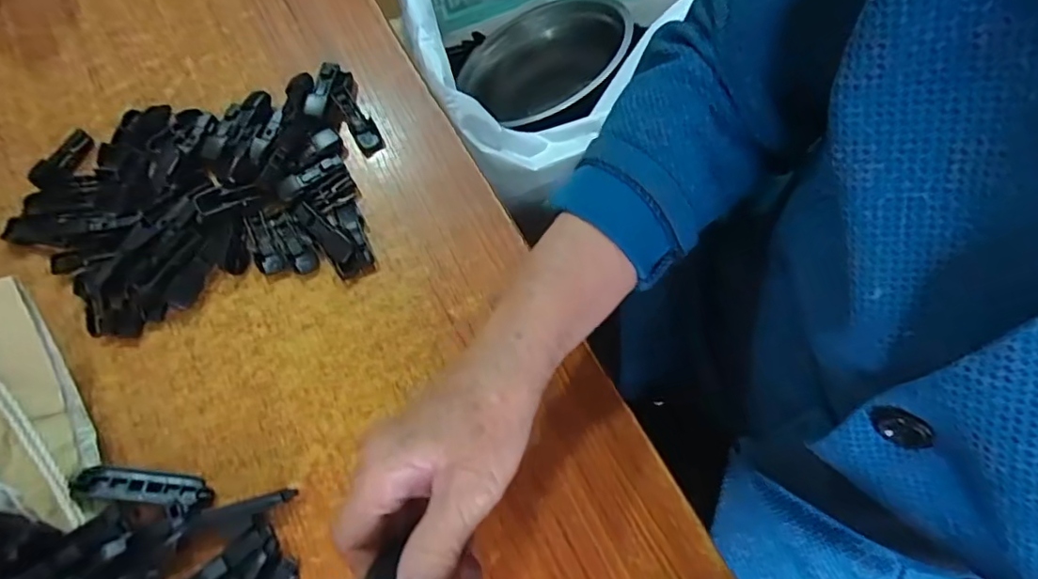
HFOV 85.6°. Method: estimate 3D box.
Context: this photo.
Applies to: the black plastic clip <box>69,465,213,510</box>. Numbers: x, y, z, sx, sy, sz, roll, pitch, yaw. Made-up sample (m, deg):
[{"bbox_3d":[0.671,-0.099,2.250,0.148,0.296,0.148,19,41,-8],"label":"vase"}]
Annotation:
[{"bbox_3d":[-0.221,0.116,0.329,0.073,0.014,0.017,12,70,-12],"label":"black plastic clip"}]

